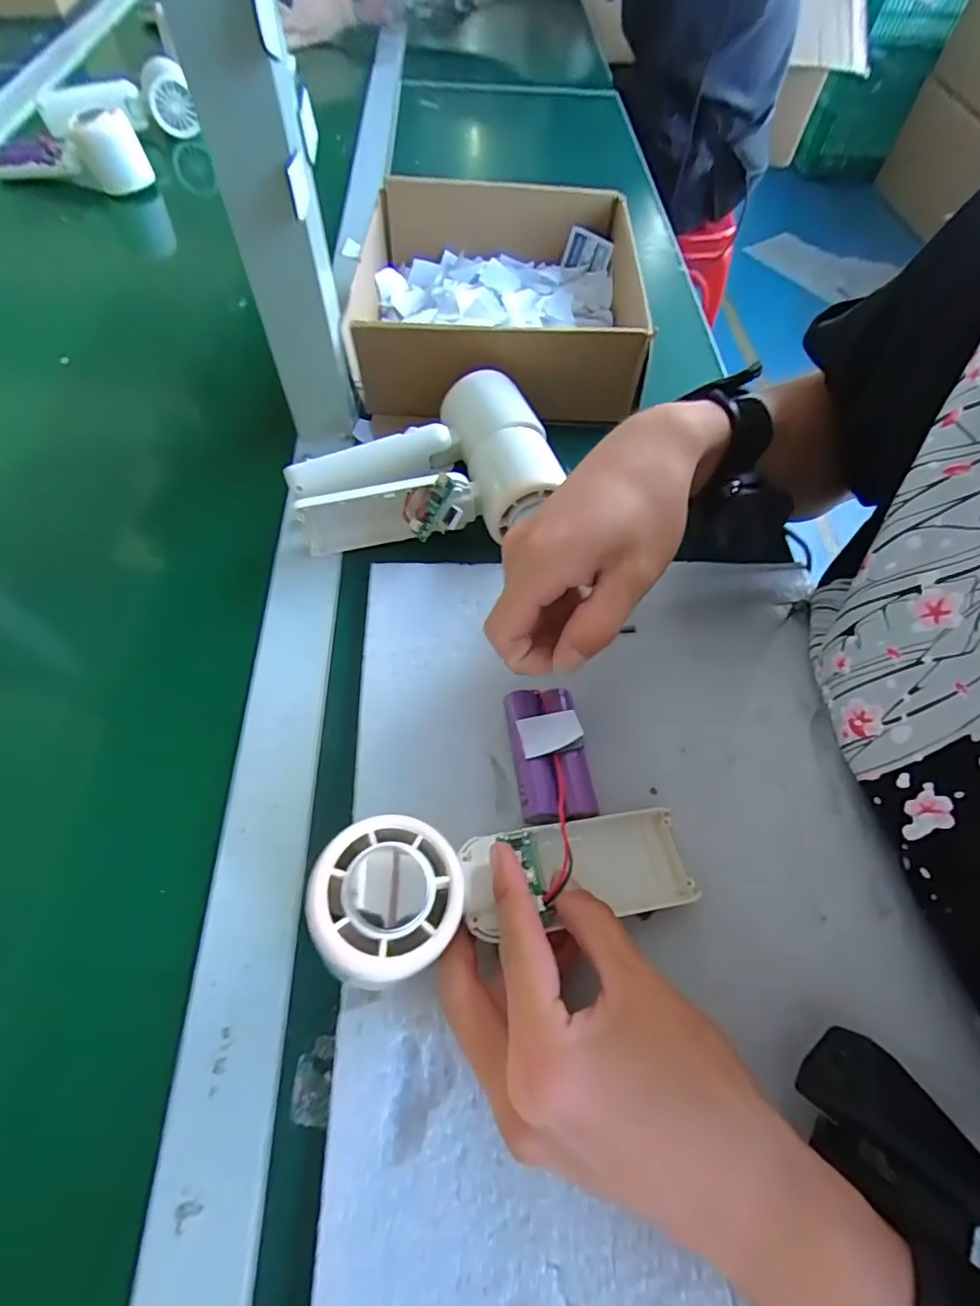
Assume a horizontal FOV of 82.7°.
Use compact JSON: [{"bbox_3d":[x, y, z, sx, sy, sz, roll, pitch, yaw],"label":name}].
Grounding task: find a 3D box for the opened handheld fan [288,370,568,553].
[{"bbox_3d":[-0.039,-0.110,0.351,0.163,0.046,0.105,-17,63,-12],"label":"opened handheld fan"}]

